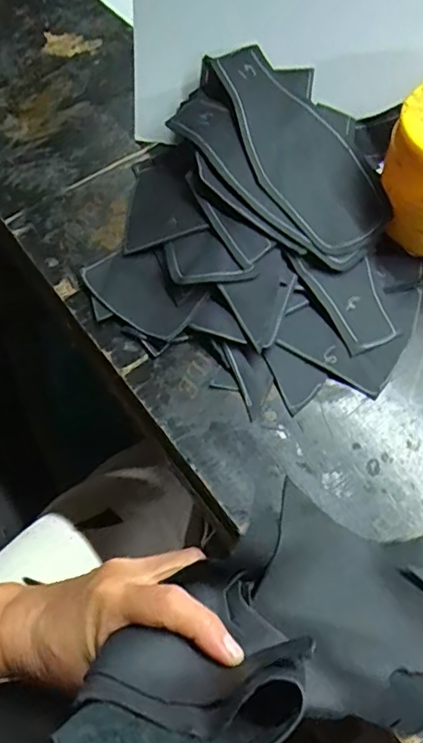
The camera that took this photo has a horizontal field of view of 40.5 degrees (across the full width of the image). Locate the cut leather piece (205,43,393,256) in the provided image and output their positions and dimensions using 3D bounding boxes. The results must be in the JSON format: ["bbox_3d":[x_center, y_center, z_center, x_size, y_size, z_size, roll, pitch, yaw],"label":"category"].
[{"bbox_3d":[0.065,-0.167,0.424,0.080,0.010,0.176,-22,78,-9],"label":"cut leather piece"}]

